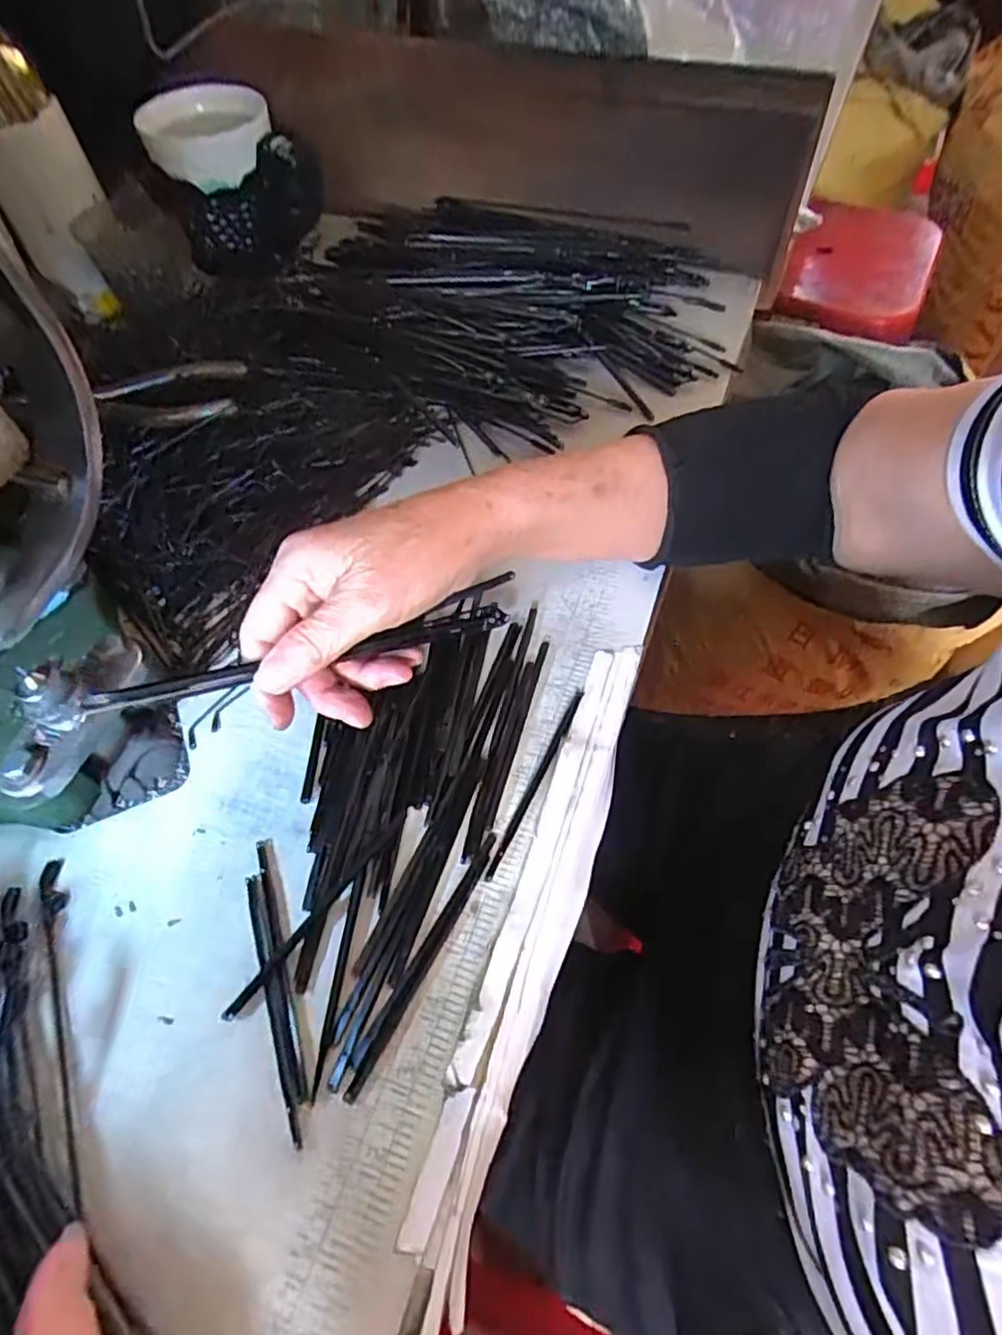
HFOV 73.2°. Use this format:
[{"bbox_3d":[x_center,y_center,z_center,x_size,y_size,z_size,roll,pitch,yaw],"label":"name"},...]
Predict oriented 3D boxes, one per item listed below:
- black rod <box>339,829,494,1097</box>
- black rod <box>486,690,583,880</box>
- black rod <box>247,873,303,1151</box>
[{"bbox_3d":[-0.029,0.113,0.265,0.007,0.004,0.108,24,62,15],"label":"black rod"},{"bbox_3d":[0.017,0.049,0.302,0.004,0.004,0.098,23,62,15],"label":"black rod"},{"bbox_3d":[-0.088,0.127,0.258,0.006,0.004,0.097,-18,60,-9],"label":"black rod"}]

